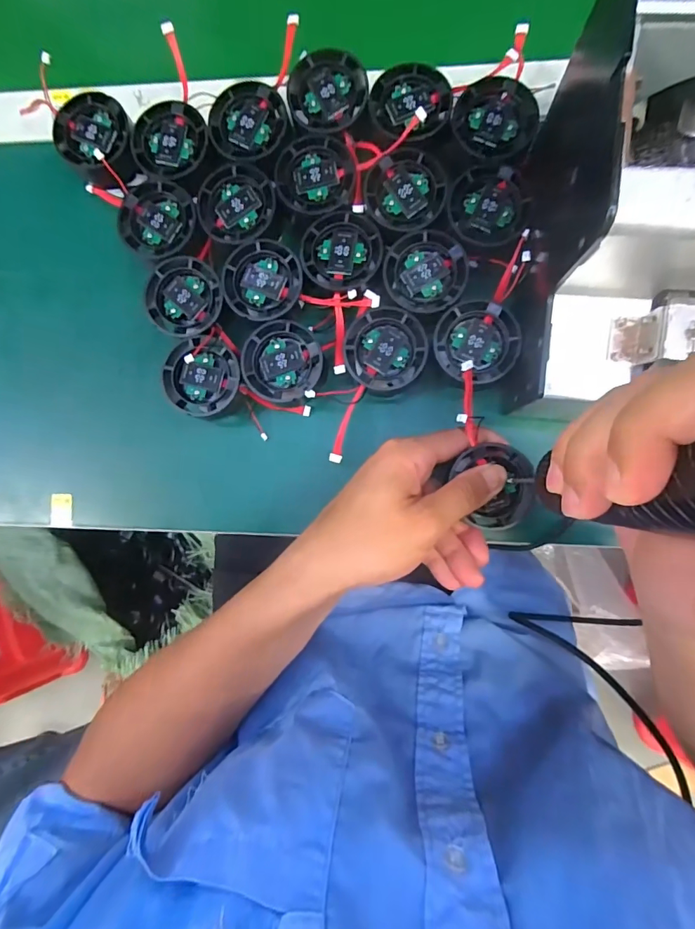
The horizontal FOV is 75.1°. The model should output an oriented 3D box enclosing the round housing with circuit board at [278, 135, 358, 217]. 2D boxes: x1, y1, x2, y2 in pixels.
[{"bbox_3d":[-0.021,-0.189,0.296,0.051,0.007,0.049,0,87,5],"label":"round housing with circuit board"}]

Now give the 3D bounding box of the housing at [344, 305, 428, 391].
[{"bbox_3d":[0.025,-0.075,0.292,0.050,0.015,0.049,5,88,6],"label":"housing"}]

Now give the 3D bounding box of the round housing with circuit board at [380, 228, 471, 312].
[{"bbox_3d":[0.050,-0.123,0.289,0.051,0.014,0.049,1,87,5],"label":"round housing with circuit board"}]

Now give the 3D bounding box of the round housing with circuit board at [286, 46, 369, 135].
[{"bbox_3d":[-0.012,-0.242,0.295,0.050,0.012,0.052,2,87,6],"label":"round housing with circuit board"}]

